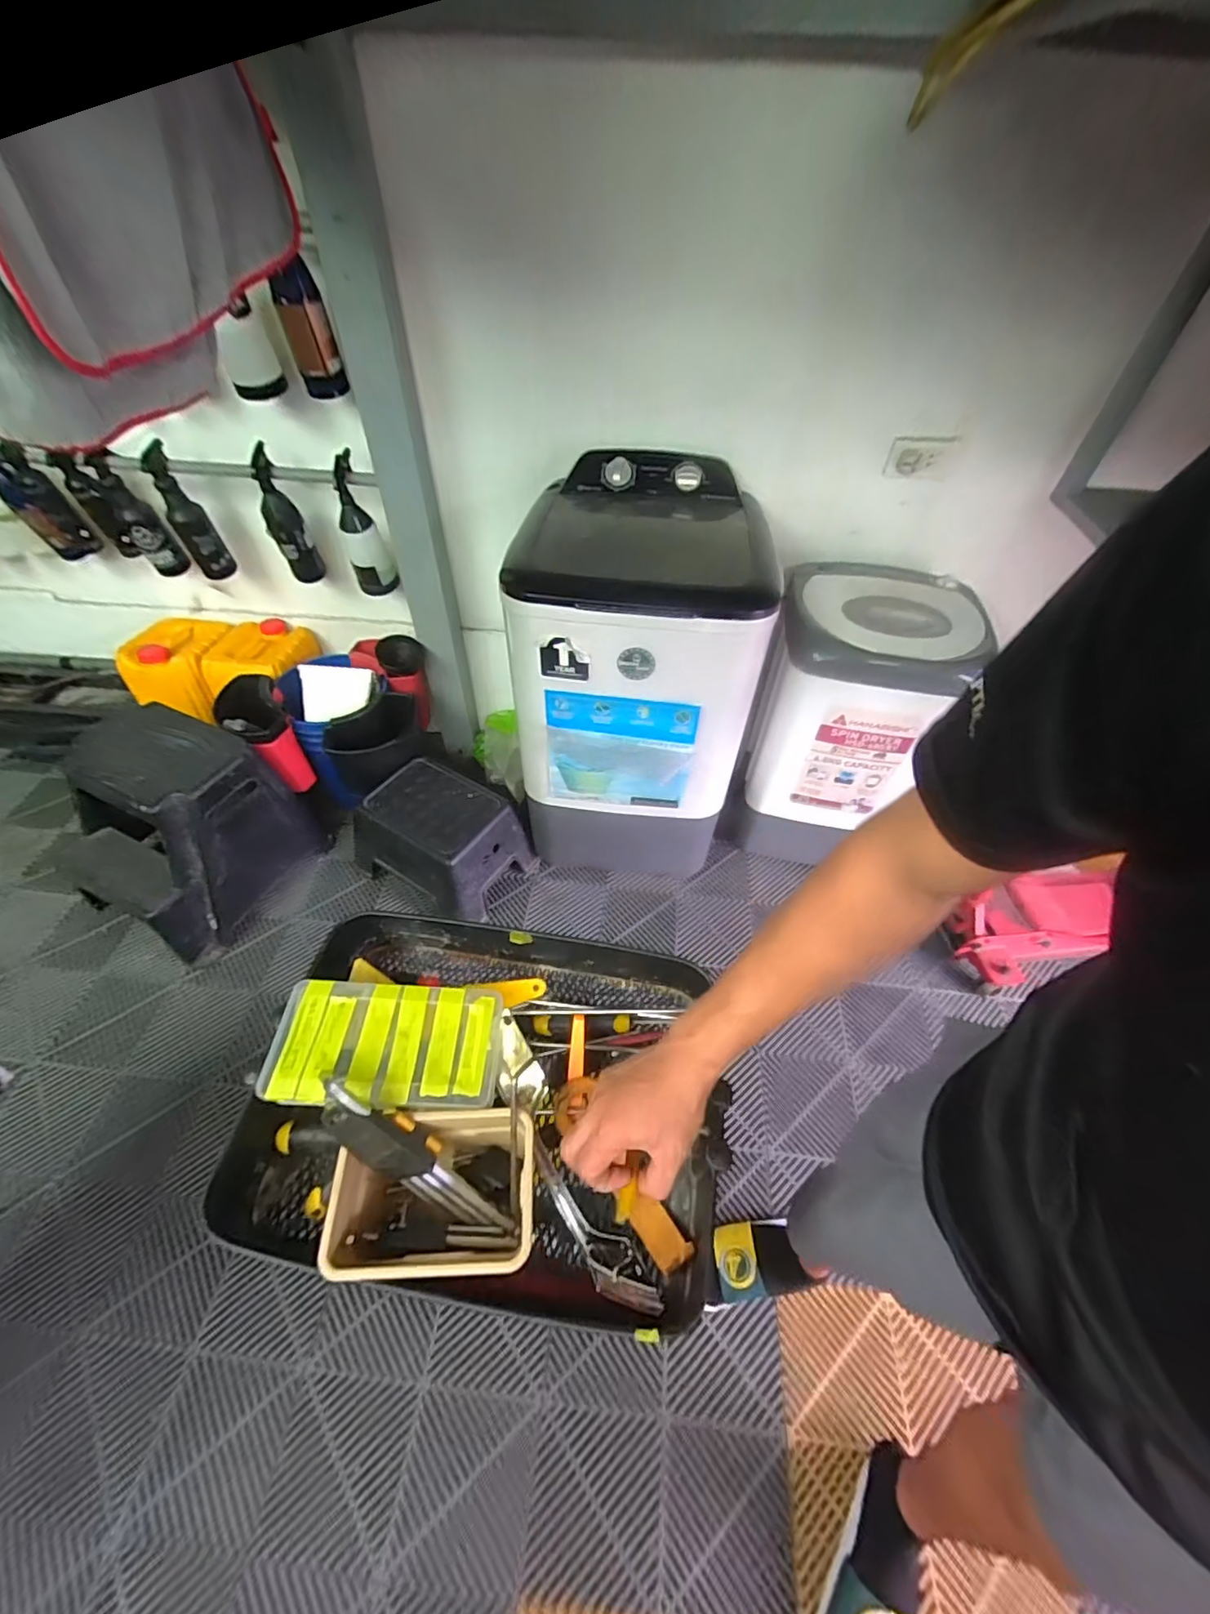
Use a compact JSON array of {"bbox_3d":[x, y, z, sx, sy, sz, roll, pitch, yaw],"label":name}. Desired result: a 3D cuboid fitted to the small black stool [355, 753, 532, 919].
[{"bbox_3d":[-0.422,0.087,1.466,0.378,0.231,0.274,24,53,18],"label":"small black stool"}]

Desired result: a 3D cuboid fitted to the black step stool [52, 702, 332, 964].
[{"bbox_3d":[-1.027,0.035,1.371,0.395,0.400,0.437,19,51,14],"label":"black step stool"}]

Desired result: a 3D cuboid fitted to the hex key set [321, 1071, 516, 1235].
[{"bbox_3d":[-0.170,0.300,0.489,0.190,0.042,0.043,48,53,-14],"label":"hex key set"}]

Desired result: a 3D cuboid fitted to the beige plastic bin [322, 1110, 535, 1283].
[{"bbox_3d":[-0.143,0.340,0.496,0.162,0.092,0.112,-1,49,-3],"label":"beige plastic bin"}]

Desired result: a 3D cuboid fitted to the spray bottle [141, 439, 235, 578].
[{"bbox_3d":[-0.980,-0.681,1.343,0.088,0.289,0.073,-23,54,-20],"label":"spray bottle"}]

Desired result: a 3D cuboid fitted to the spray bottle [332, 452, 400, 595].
[{"bbox_3d":[-0.560,-0.639,1.325,0.102,0.300,0.076,-11,50,-11],"label":"spray bottle"}]

